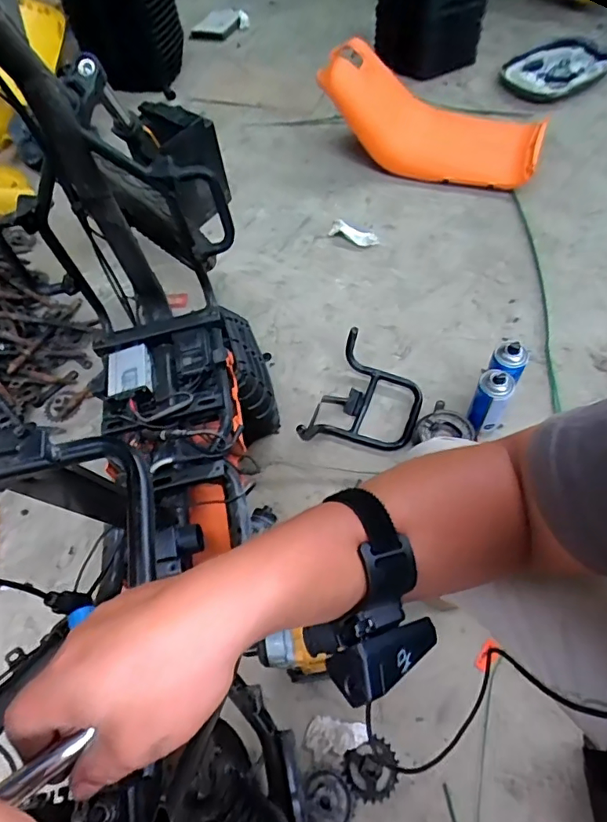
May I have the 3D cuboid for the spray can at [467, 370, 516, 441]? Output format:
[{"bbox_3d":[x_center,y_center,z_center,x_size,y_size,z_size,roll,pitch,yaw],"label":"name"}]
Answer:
[{"bbox_3d":[0.347,-0.017,0.931,0.067,0.158,0.064,-15,62,-3],"label":"spray can"}]

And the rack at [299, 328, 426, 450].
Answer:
[{"bbox_3d":[0.120,-0.012,0.989,0.201,0.144,0.275,21,64,17],"label":"rack"}]

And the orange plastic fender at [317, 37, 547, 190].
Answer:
[{"bbox_3d":[0.304,-0.654,1.176,0.580,0.168,0.190,9,63,-20],"label":"orange plastic fender"}]

